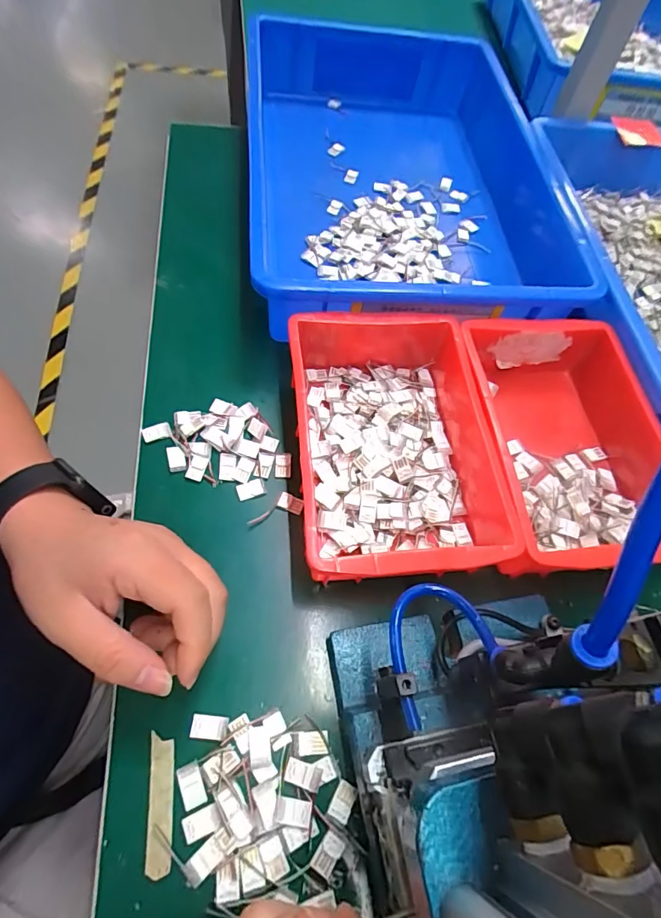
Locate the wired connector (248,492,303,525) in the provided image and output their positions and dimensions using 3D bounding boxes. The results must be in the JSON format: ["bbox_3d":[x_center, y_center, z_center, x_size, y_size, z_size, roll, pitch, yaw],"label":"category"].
[{"bbox_3d":[-0.040,0.035,0.332,0.040,0.005,0.017,-11,64,-12],"label":"wired connector"}]

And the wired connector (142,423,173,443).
[{"bbox_3d":[-0.128,-0.019,0.341,0.020,0.005,0.011,-20,66,-16],"label":"wired connector"}]

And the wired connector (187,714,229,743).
[{"bbox_3d":[-0.069,0.152,0.264,0.021,0.004,0.012,8,61,-2],"label":"wired connector"}]

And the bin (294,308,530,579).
[{"bbox_3d":[0.052,-0.015,0.330,0.149,0.050,0.199,-2,62,-7],"label":"bin"}]

